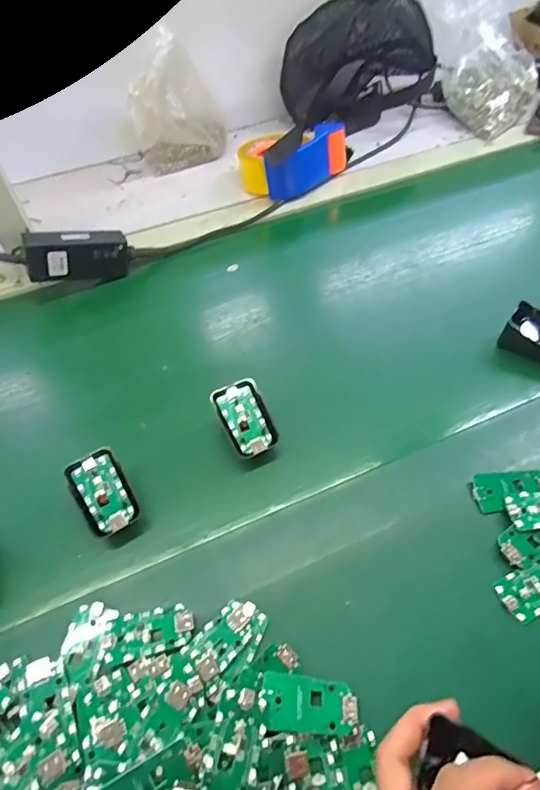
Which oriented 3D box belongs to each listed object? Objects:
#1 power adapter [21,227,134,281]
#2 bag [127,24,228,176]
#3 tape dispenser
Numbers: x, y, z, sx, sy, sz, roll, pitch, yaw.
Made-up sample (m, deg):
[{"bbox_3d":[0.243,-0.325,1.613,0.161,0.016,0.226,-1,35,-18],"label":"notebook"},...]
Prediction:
[{"bbox_3d":[-0.225,-0.167,0.563,0.120,0.053,0.028,-11,50,-25],"label":"power adapter"},{"bbox_3d":[-0.140,-0.428,0.711,0.137,0.156,0.099,-8,51,-3],"label":"bag"},{"bbox_3d":[0.029,-0.355,0.693,0.148,0.075,0.104,-32,56,-21],"label":"tape dispenser"}]

